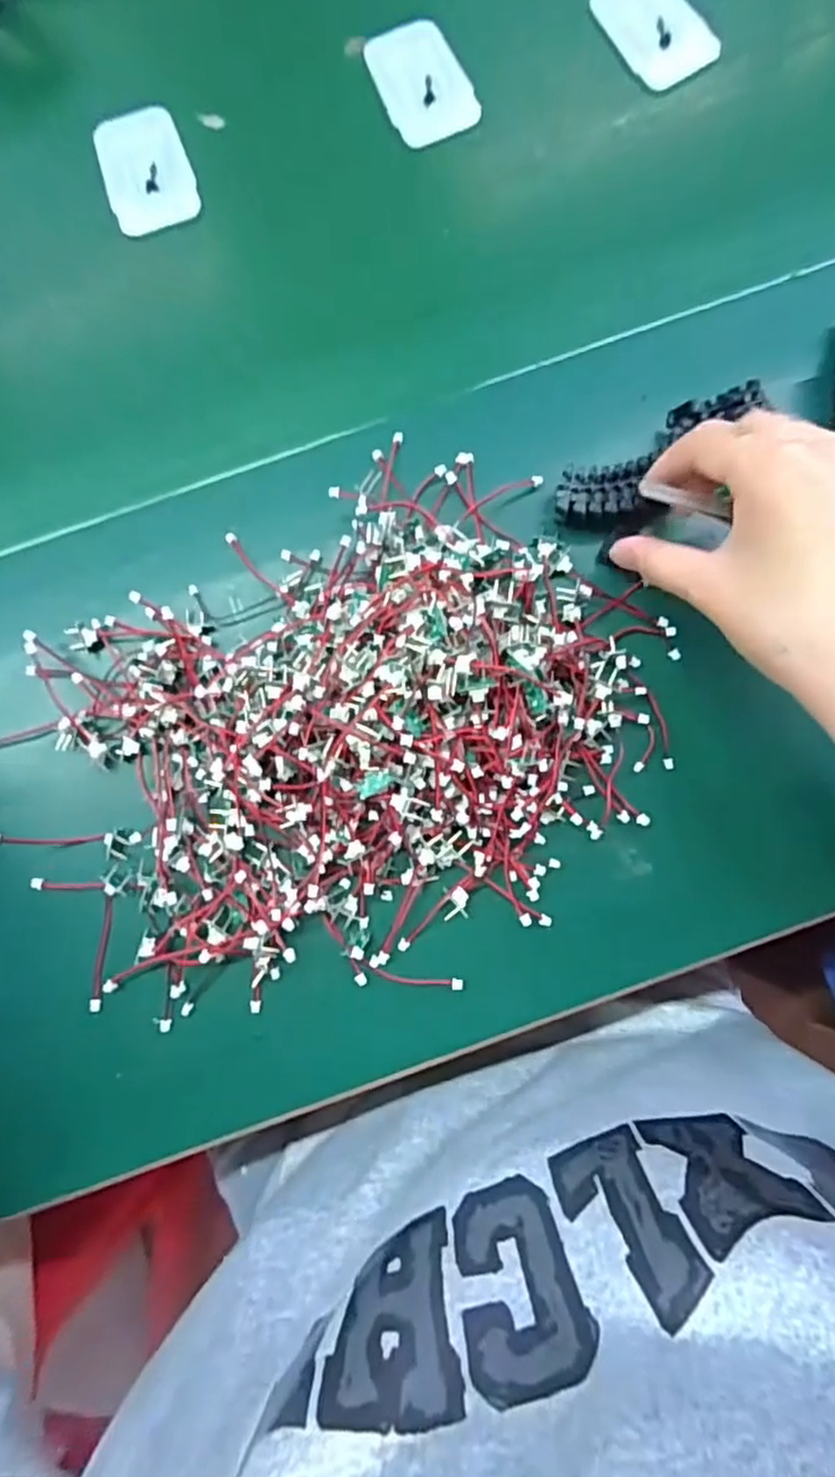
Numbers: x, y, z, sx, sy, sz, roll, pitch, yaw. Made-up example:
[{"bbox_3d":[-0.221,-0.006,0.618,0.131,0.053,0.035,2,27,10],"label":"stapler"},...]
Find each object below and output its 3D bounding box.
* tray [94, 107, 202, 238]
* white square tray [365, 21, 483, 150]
[{"bbox_3d":[-0.143,-0.299,0.370,0.046,0.004,0.060,-24,95,-10],"label":"tray"},{"bbox_3d":[0.003,-0.352,0.375,0.044,0.006,0.068,-23,84,-2],"label":"white square tray"}]

